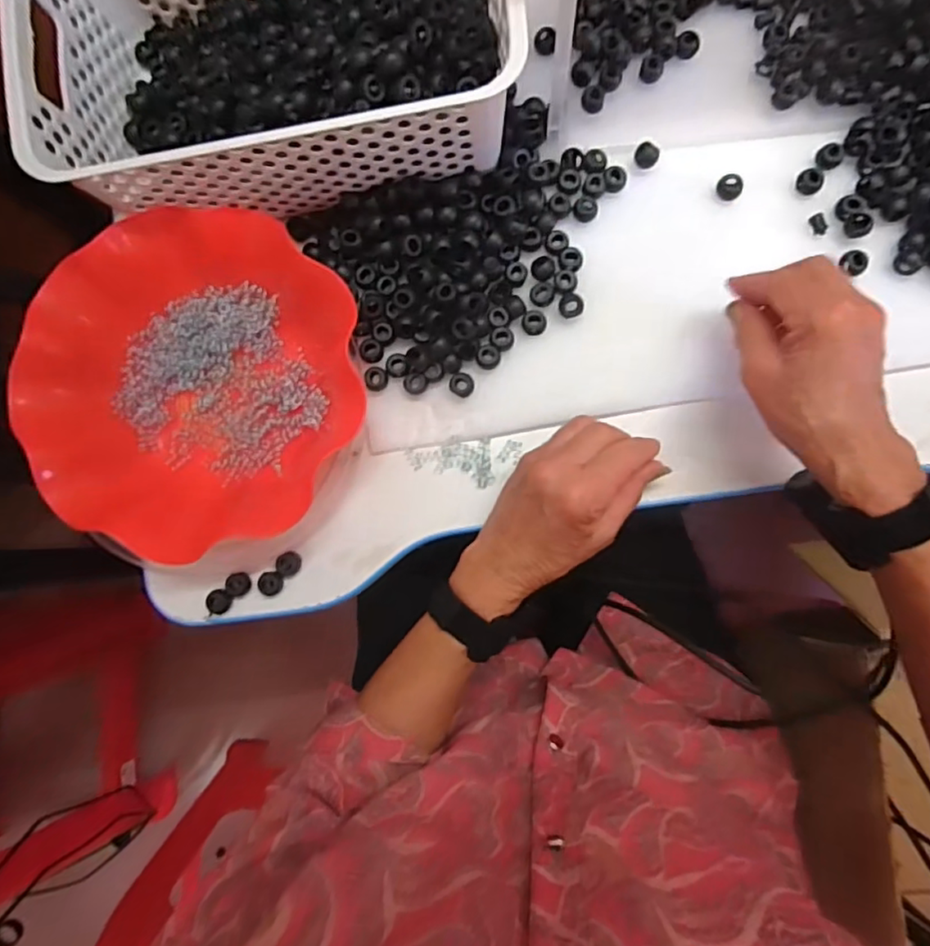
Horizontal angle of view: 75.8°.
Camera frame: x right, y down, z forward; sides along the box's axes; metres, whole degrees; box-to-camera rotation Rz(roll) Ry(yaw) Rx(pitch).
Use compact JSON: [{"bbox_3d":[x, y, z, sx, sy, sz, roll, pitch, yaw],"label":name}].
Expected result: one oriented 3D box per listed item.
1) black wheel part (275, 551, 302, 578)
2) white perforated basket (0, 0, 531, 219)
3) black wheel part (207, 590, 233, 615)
[{"bbox_3d":[-0.128,0.066,0.434,0.017,0.011,0.017,0,85,3],"label":"black wheel part"},{"bbox_3d":[-0.126,-0.294,0.405,0.308,0.112,0.205,-9,88,2],"label":"white perforated basket"},{"bbox_3d":[-0.179,0.094,0.436,0.015,0.012,0.018,4,86,3],"label":"black wheel part"}]

